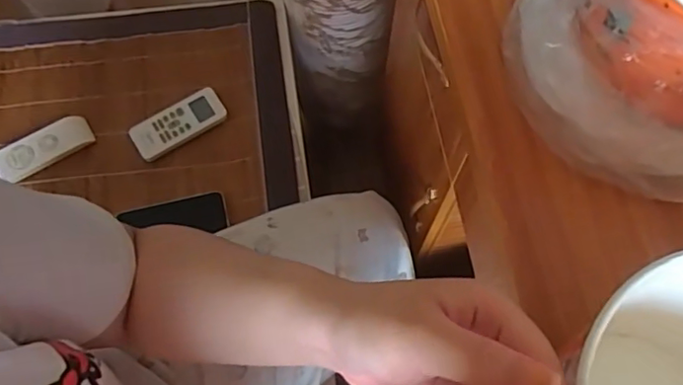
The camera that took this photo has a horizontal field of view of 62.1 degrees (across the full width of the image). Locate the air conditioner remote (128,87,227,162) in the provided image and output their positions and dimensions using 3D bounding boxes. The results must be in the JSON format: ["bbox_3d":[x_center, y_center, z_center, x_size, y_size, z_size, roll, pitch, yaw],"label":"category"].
[{"bbox_3d":[-0.227,-0.096,0.792,0.129,0.019,0.058,-29,70,-13],"label":"air conditioner remote"}]

